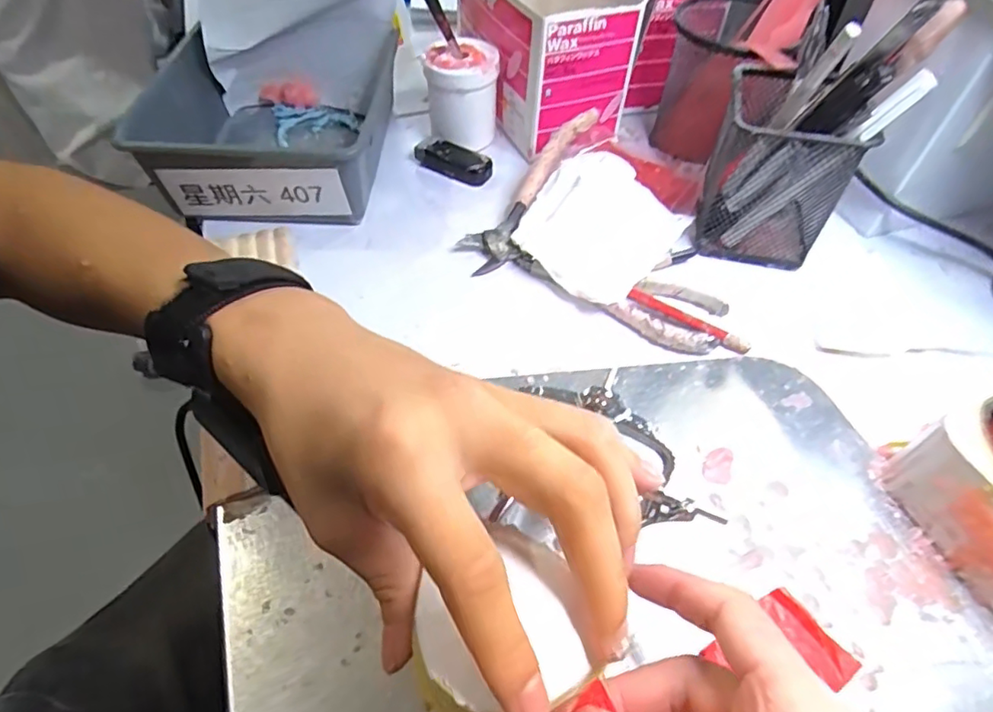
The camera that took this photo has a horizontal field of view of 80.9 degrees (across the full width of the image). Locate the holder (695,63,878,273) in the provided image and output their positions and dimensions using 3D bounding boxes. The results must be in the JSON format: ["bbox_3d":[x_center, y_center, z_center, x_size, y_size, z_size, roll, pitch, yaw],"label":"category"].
[{"bbox_3d":[0.171,-0.119,0.371,0.079,0.096,0.072,11,53,6],"label":"holder"}]

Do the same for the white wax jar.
[{"bbox_3d":[-0.026,-0.195,0.442,0.053,0.069,0.049,1,53,-1],"label":"white wax jar"}]

